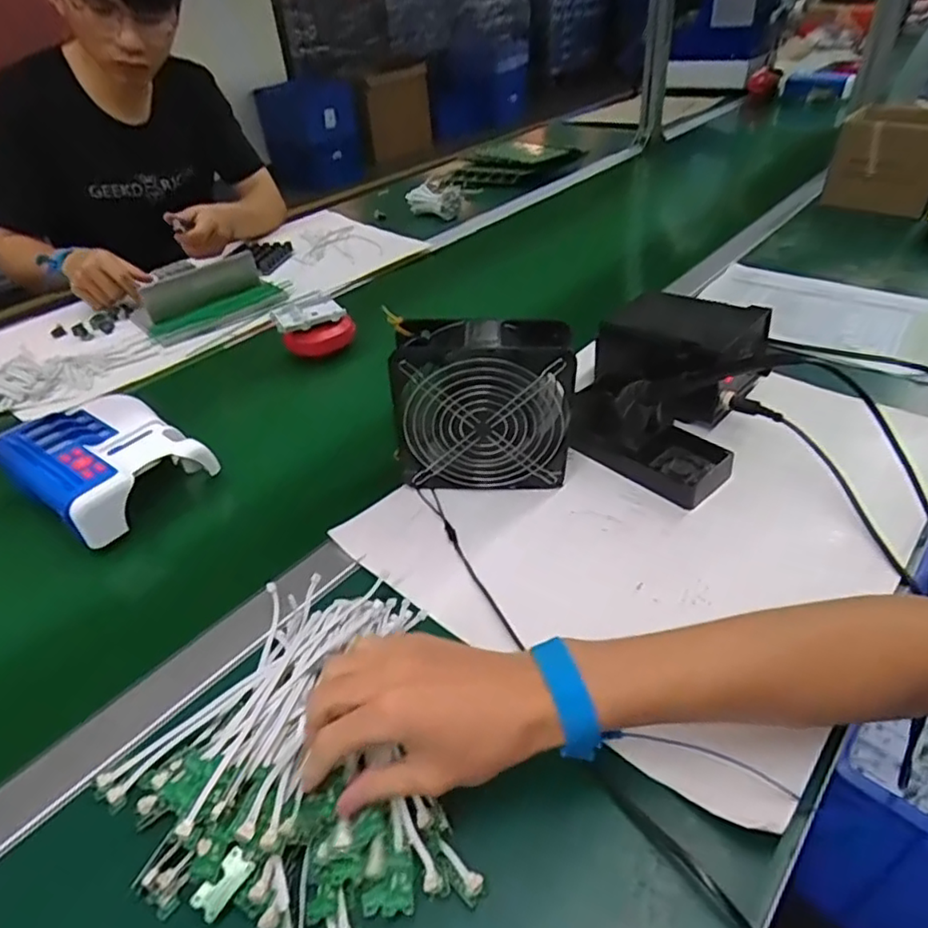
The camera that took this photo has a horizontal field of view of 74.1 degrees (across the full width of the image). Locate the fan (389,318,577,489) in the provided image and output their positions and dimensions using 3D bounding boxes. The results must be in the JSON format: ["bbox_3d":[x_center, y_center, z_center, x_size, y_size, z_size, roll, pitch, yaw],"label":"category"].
[{"bbox_3d":[0.018,-0.050,0.555,0.156,0.151,0.060,-3,41,5],"label":"fan"}]

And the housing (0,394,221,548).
[{"bbox_3d":[-0.359,0.000,0.616,0.172,0.071,0.137,24,48,30],"label":"housing"}]

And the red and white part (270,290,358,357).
[{"bbox_3d":[-0.194,-0.180,0.813,0.100,0.064,0.067,-16,41,-9],"label":"red and white part"}]

